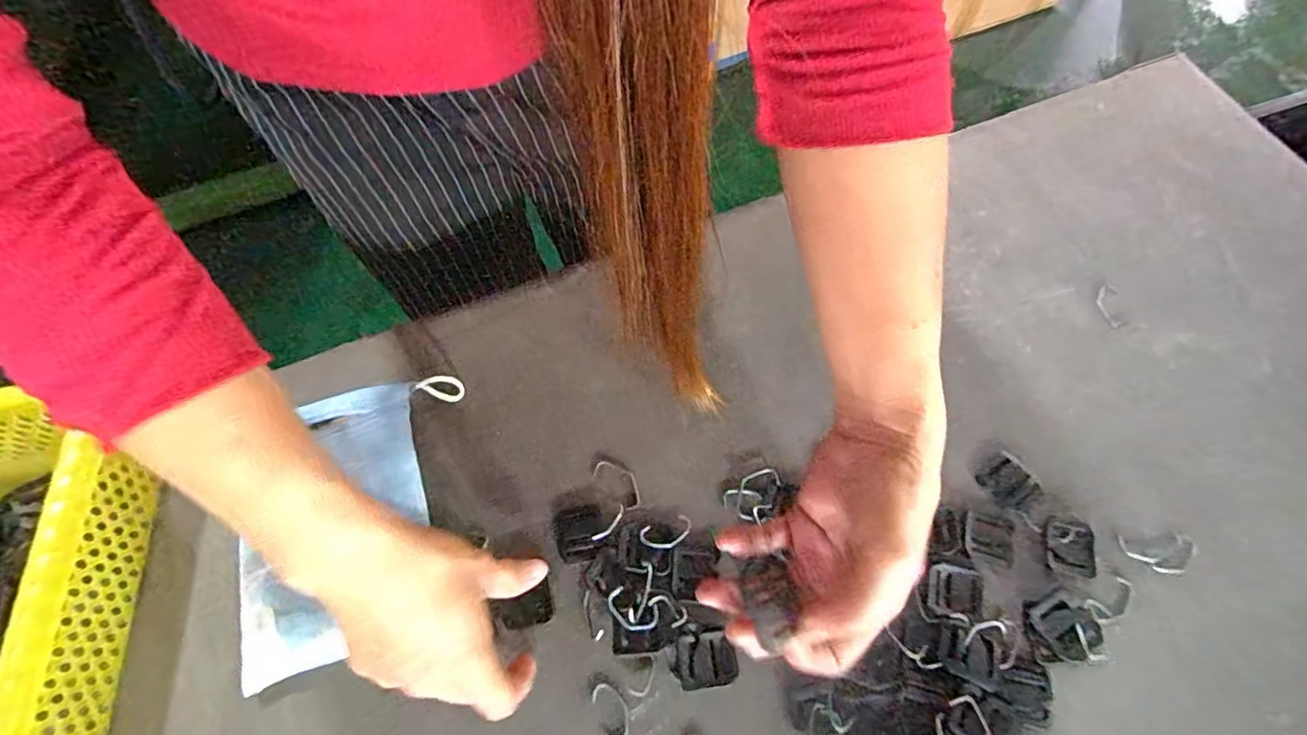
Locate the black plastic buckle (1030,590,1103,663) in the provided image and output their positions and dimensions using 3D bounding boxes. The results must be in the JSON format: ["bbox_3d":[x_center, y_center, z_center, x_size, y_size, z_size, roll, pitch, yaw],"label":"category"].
[{"bbox_3d":[0.241,0.149,0.344,0.034,0.008,0.033,-27,67,-11],"label":"black plastic buckle"}]

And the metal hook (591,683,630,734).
[{"bbox_3d":[-0.023,0.197,0.338,0.017,0.004,0.032,-22,67,-9],"label":"metal hook"}]

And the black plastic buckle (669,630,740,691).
[{"bbox_3d":[0.029,0.170,0.346,0.037,0.006,0.029,-8,65,-2],"label":"black plastic buckle"}]

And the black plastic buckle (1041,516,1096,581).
[{"bbox_3d":[0.257,0.110,0.366,0.030,0.004,0.035,11,66,6],"label":"black plastic buckle"}]

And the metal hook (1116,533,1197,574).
[{"bbox_3d":[0.311,0.114,0.365,0.042,0.004,0.023,0,65,1],"label":"metal hook"}]

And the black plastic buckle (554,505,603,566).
[{"bbox_3d":[-0.047,0.108,0.382,0.030,0.007,0.035,-14,66,-5],"label":"black plastic buckle"}]

